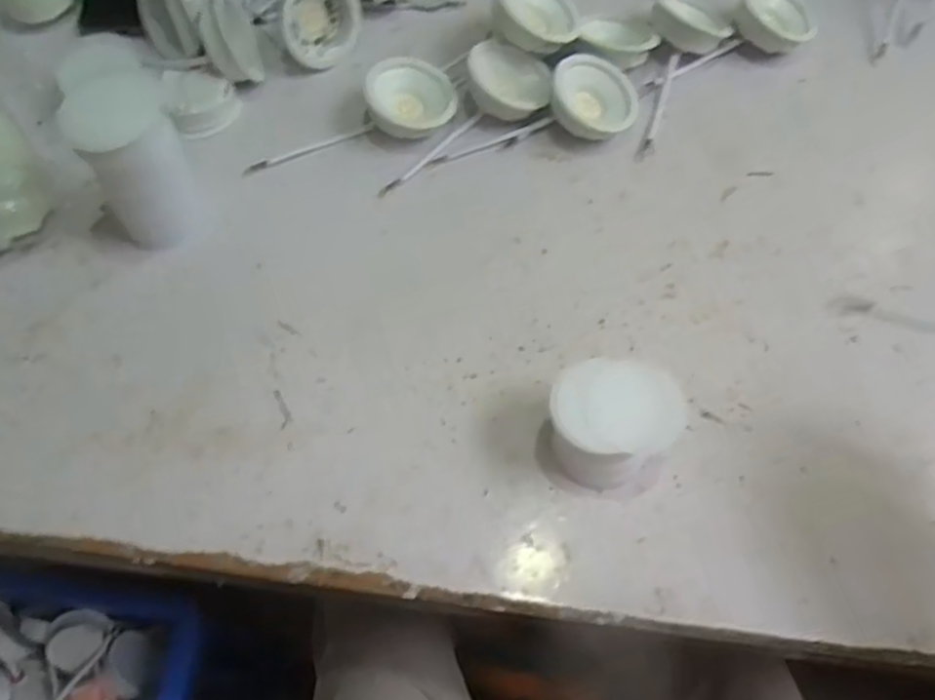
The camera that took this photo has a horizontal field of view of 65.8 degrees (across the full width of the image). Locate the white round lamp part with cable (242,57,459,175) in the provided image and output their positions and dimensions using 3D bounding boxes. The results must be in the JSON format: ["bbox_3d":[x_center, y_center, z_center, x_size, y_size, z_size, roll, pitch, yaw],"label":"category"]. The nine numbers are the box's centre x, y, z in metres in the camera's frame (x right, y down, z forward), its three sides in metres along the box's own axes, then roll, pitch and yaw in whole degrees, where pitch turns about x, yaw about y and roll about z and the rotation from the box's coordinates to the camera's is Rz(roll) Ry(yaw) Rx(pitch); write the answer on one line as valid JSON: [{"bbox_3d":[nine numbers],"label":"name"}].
[{"bbox_3d":[-0.093,-0.189,0.573,0.168,0.035,0.065,-13,64,-7],"label":"white round lamp part with cable"}]

